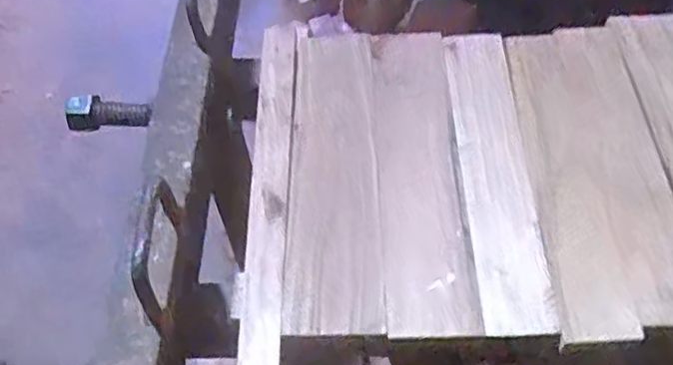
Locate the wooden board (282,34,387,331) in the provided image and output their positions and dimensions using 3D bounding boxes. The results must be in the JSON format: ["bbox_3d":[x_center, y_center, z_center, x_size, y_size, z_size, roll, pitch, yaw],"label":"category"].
[{"bbox_3d":[-0.001,-0.022,0.746,0.092,0.015,0.398,-2,52,3],"label":"wooden board"}]

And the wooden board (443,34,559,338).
[{"bbox_3d":[0.168,-0.026,0.744,0.072,0.015,0.402,-2,52,3],"label":"wooden board"}]

